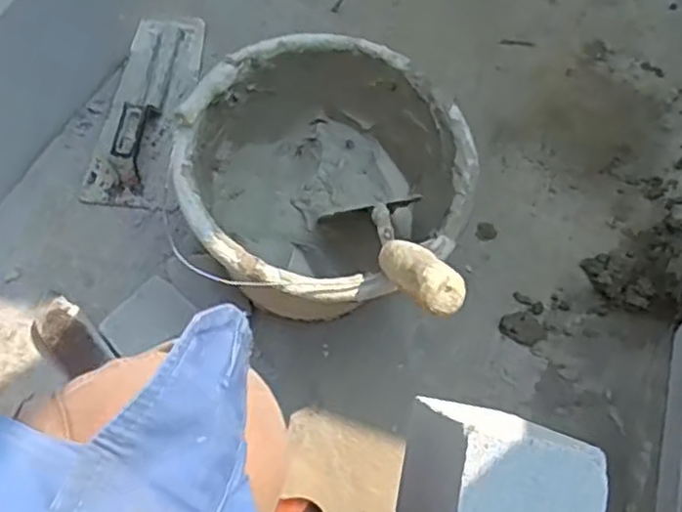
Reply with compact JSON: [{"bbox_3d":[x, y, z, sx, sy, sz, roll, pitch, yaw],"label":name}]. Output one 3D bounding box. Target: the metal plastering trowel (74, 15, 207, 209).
[{"bbox_3d":[-0.249,-0.208,0.844,0.095,0.058,0.299,7,65,1],"label":"metal plastering trowel"}]

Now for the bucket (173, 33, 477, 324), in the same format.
[{"bbox_3d":[-0.011,-0.061,0.695,0.256,0.224,0.281,1,65,-2],"label":"bucket"}]

